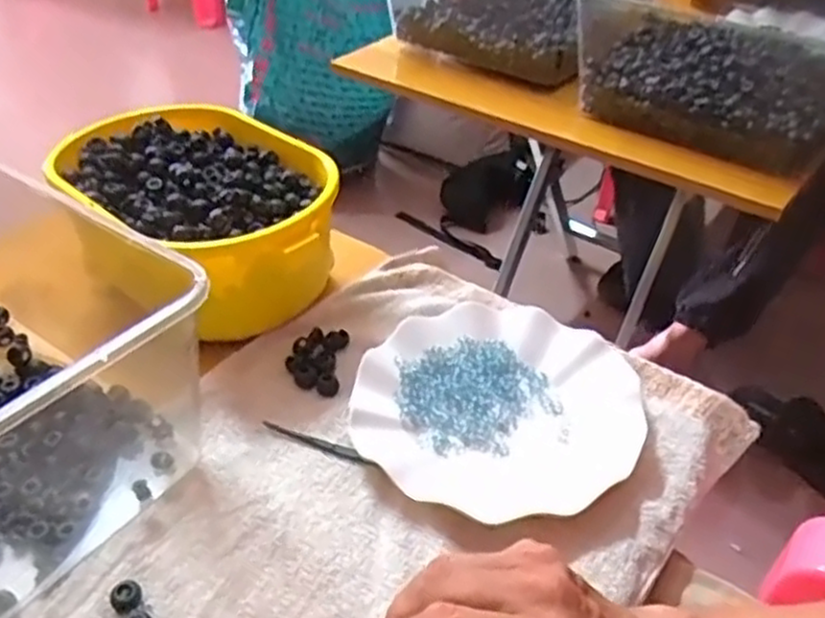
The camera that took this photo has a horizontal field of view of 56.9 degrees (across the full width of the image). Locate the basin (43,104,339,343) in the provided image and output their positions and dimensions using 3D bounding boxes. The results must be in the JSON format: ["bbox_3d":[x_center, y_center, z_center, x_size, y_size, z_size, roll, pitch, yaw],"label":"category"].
[{"bbox_3d":[-0.160,-0.065,0.597,0.162,0.102,0.234,-30,47,-32],"label":"basin"}]

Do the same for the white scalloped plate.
[{"bbox_3d":[0.058,0.058,0.502,0.175,0.020,0.185,0,38,0],"label":"white scalloped plate"}]

